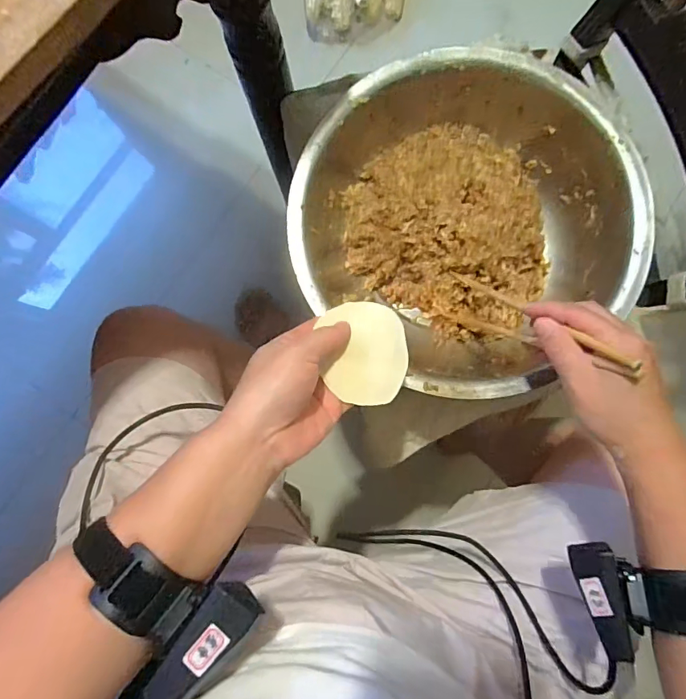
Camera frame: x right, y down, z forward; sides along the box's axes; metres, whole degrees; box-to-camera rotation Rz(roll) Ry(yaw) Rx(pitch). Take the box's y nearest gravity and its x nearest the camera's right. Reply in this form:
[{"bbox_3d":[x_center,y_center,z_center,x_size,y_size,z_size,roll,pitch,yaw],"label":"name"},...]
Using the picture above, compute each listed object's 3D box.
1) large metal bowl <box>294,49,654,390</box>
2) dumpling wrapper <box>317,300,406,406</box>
[{"bbox_3d":[0.118,-0.119,0.486,0.324,0.111,0.326,0,84,2],"label":"large metal bowl"},{"bbox_3d":[0.017,0.003,0.359,0.067,0.010,0.080,-15,84,0],"label":"dumpling wrapper"}]

